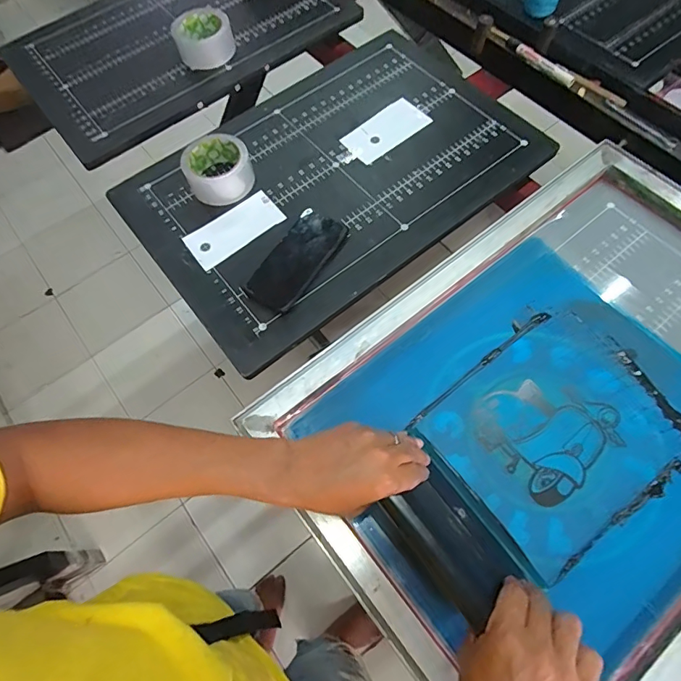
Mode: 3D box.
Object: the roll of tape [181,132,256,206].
[{"bbox_3d":[-0.187,-0.262,0.673,0.094,0.046,0.092,-1,65,1],"label":"roll of tape"}]

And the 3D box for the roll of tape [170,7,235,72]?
[{"bbox_3d":[-0.245,-0.544,0.811,0.094,0.065,0.091,-1,65,1],"label":"roll of tape"}]

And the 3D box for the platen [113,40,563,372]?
[{"bbox_3d":[-0.008,-0.266,0.694,0.595,0.015,0.396,-36,69,-14],"label":"platen"}]

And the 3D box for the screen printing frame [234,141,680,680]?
[{"bbox_3d":[0.281,0.067,0.520,0.656,0.040,0.464,-37,69,-14],"label":"screen printing frame"}]

